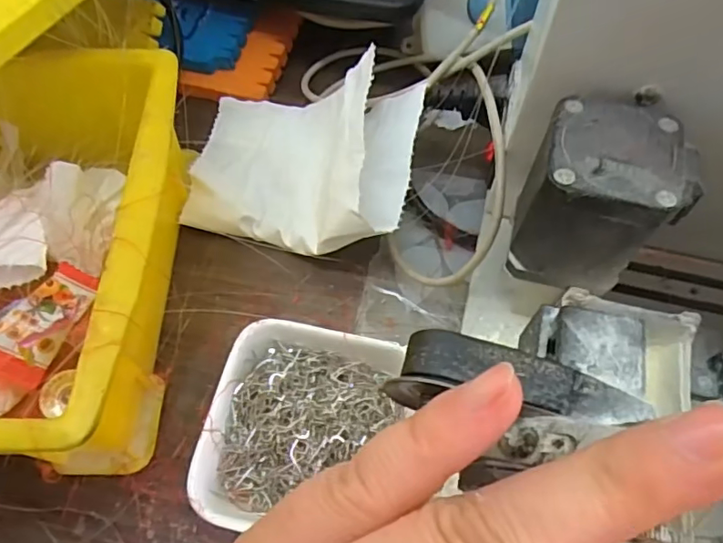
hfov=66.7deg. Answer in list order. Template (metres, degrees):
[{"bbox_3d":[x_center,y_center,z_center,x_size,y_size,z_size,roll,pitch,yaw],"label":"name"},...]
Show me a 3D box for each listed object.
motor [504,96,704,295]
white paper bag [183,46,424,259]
[{"bbox_3d":[0.085,-0.024,0.203,0.050,0.062,0.051,18,63,9],"label":"motor"},{"bbox_3d":[-0.031,-0.063,0.281,0.121,0.056,0.098,17,63,8],"label":"white paper bag"}]

